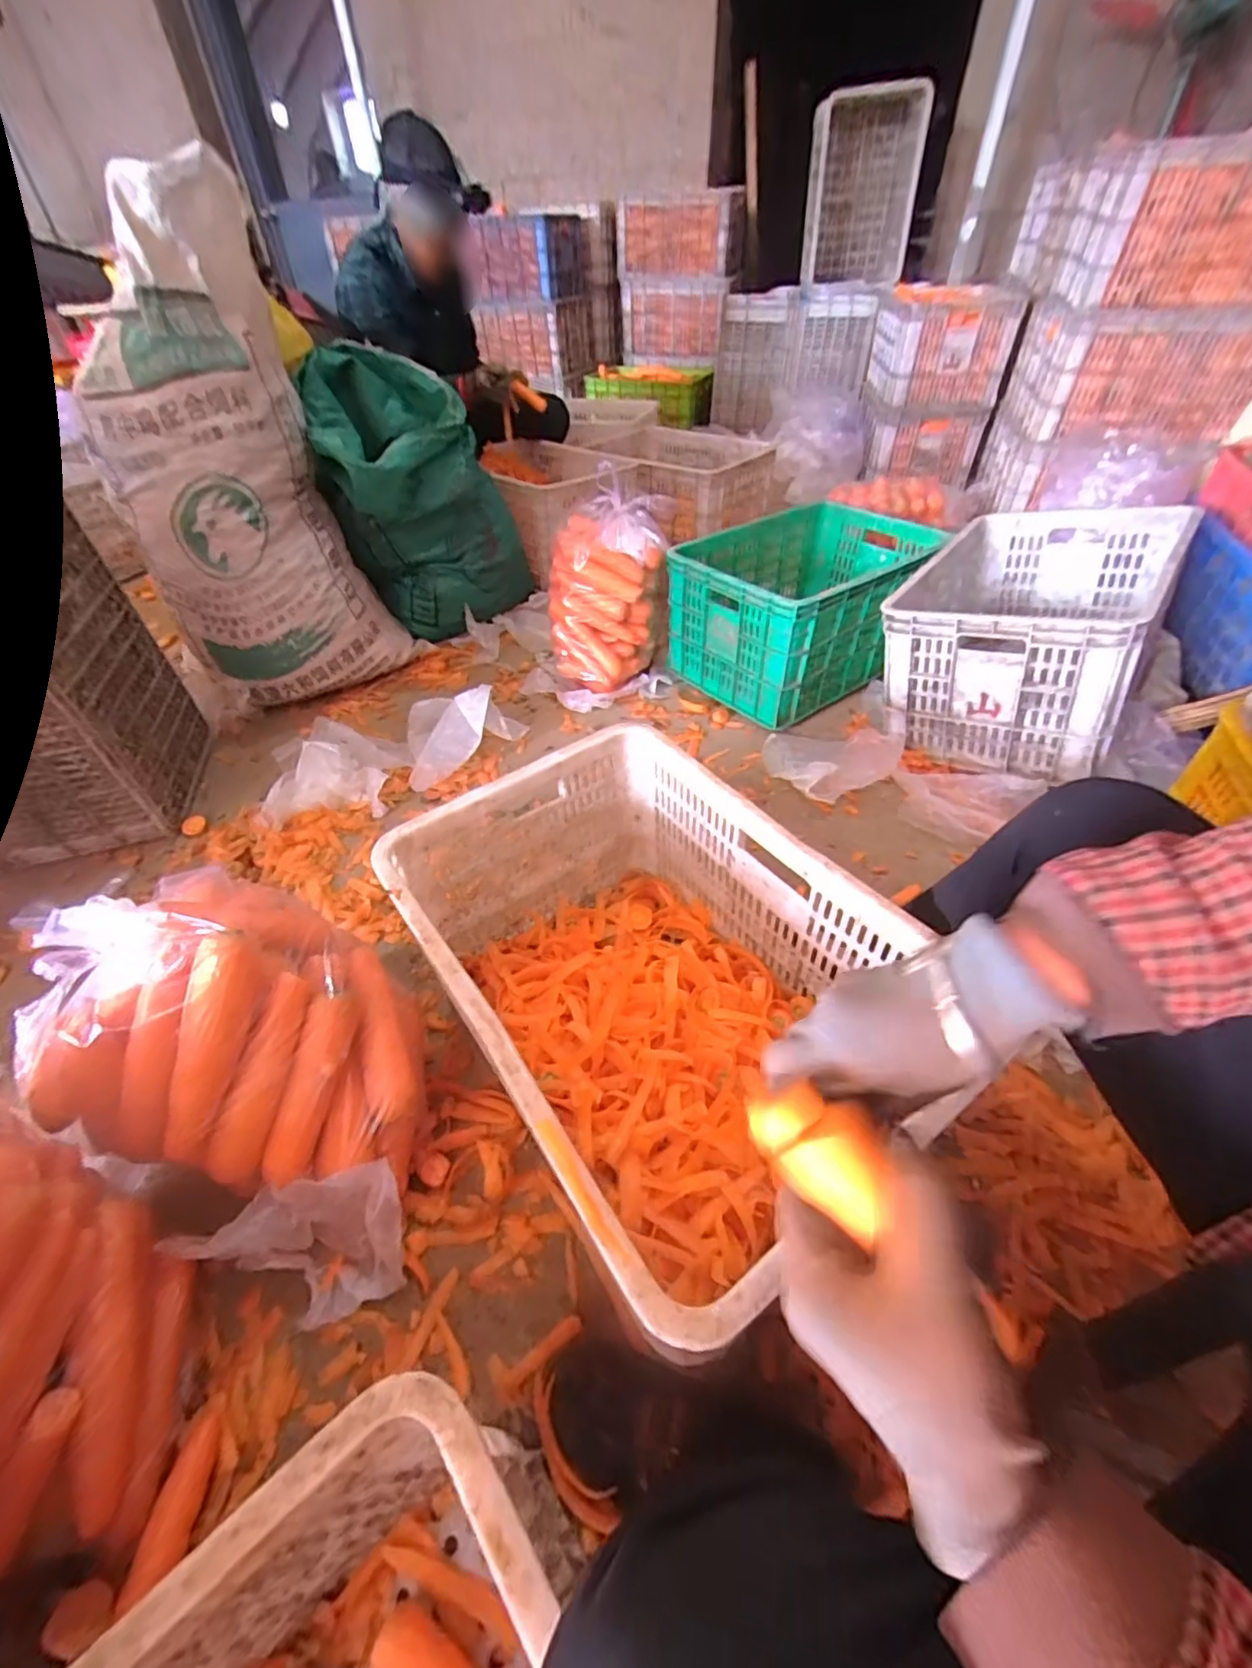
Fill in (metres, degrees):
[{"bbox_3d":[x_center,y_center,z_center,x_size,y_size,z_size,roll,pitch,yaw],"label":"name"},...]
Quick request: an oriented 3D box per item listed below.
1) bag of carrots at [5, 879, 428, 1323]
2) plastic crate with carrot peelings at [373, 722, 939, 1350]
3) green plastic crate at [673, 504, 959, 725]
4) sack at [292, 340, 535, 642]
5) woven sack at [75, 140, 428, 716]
[{"bbox_3d":[-0.359,0.228,0.603,0.357,0.281,0.267,22,50,24],"label":"bag of carrots"},{"bbox_3d":[0.023,0.166,0.639,0.347,0.271,0.498,-29,50,-24],"label":"plastic crate with carrot peelings"},{"bbox_3d":[0.379,-0.492,1.280,0.514,0.240,0.369,-33,52,-27],"label":"green plastic crate"},{"bbox_3d":[-0.458,-0.732,1.362,0.365,0.523,0.332,-12,45,-9],"label":"sack"},{"bbox_3d":[-0.701,-0.624,1.099,0.390,0.749,0.206,-25,49,-21],"label":"woven sack"}]

